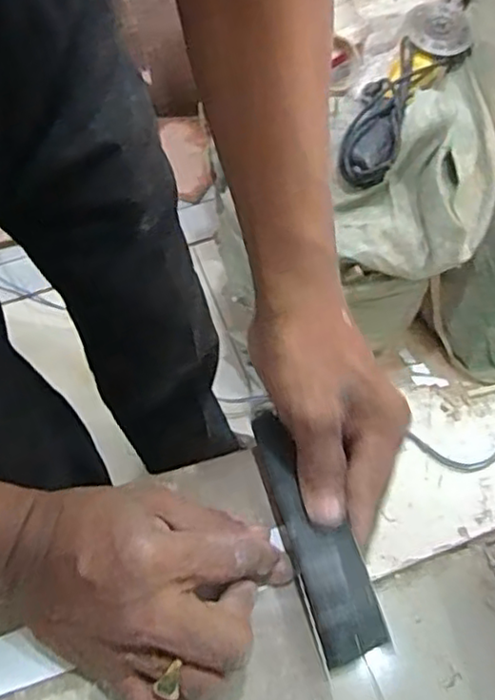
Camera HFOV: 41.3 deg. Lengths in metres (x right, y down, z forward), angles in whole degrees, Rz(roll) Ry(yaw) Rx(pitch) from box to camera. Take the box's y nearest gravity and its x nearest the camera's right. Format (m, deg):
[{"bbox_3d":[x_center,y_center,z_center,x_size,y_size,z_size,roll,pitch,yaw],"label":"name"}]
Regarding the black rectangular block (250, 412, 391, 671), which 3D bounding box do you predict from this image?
[{"bbox_3d":[0.033,0.097,0.352,0.029,0.037,0.133,-19,56,-8],"label":"black rectangular block"}]

